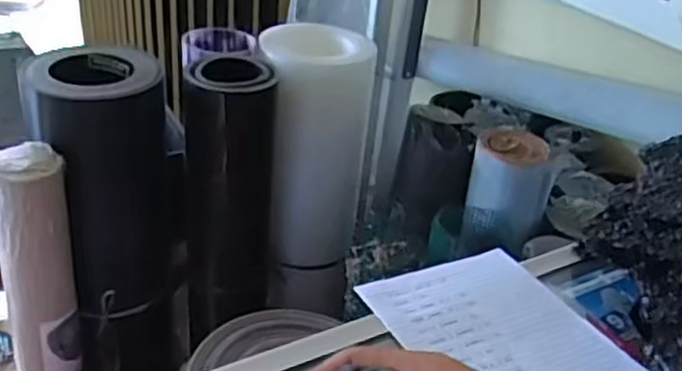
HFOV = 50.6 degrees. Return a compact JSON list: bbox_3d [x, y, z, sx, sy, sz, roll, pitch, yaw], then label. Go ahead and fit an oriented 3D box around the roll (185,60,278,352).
[{"bbox_3d":[-0.214,0.039,1.417,0.174,0.582,0.171,4,31,-3],"label":"roll"}]

